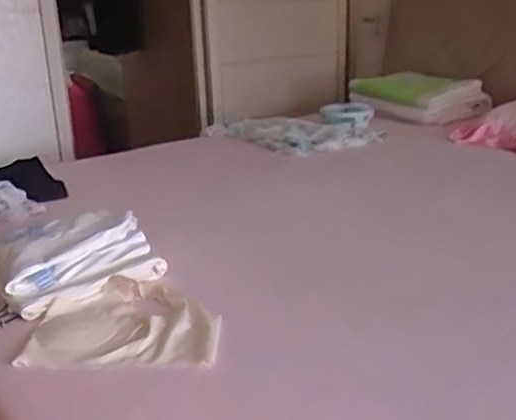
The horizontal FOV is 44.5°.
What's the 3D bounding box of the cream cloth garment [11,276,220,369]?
[{"bbox_3d":[-0.189,0.170,0.918,0.266,0.035,0.210,-2,19,1],"label":"cream cloth garment"}]

